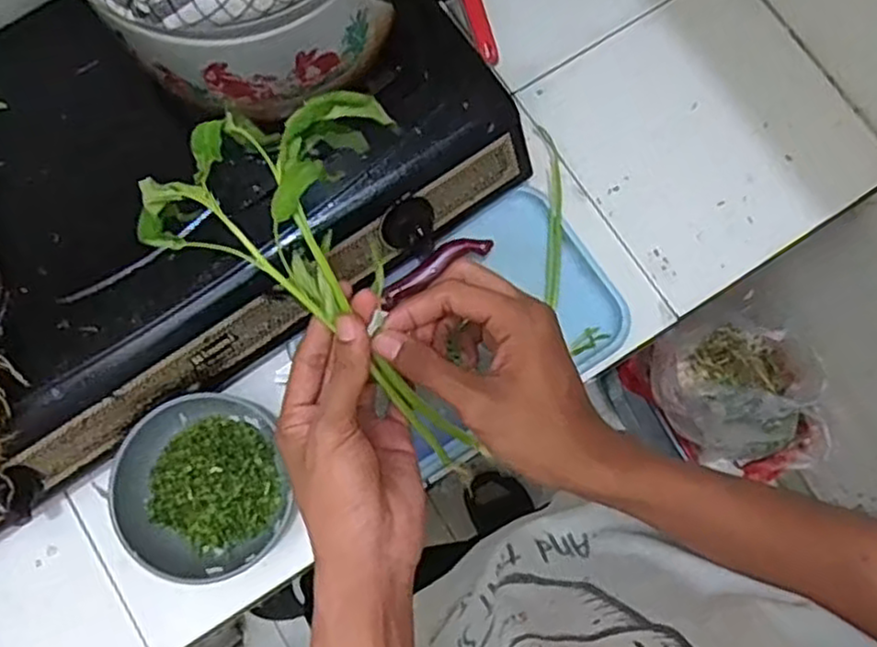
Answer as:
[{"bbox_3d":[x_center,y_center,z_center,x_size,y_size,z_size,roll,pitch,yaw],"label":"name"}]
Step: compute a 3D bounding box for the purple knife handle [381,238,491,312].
[{"bbox_3d":[-0.006,-0.054,0.692,0.119,0.019,0.027,-31,80,9],"label":"purple knife handle"}]

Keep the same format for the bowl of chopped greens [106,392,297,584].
[{"bbox_3d":[-0.212,0.148,0.639,0.133,0.059,0.152,-16,79,-3],"label":"bowl of chopped greens"}]

